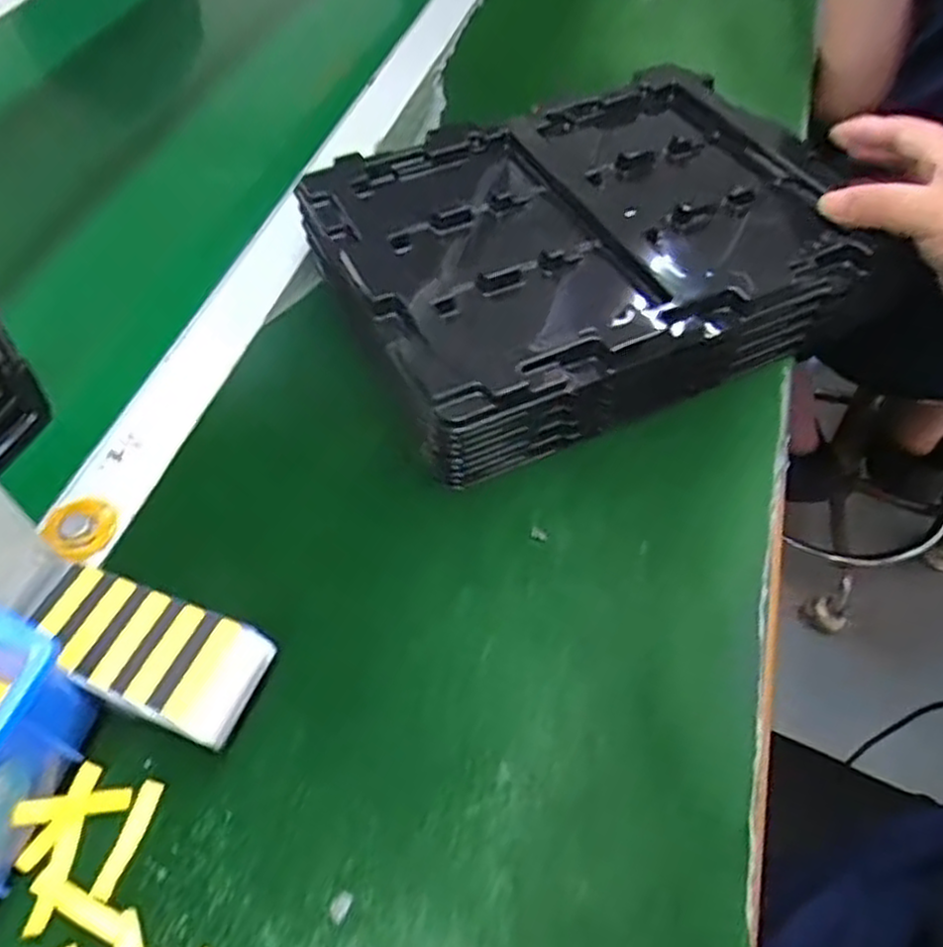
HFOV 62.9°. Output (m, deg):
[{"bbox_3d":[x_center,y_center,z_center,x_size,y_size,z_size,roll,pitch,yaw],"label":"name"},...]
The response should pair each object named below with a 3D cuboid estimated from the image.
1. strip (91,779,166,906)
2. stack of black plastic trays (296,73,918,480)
[{"bbox_3d":[-0.124,0.132,0.279,0.008,0.004,0.040,11,55,11],"label":"strip"},{"bbox_3d":[0.056,-0.124,0.423,0.258,0.055,0.200,-21,55,-12],"label":"stack of black plastic trays"}]

